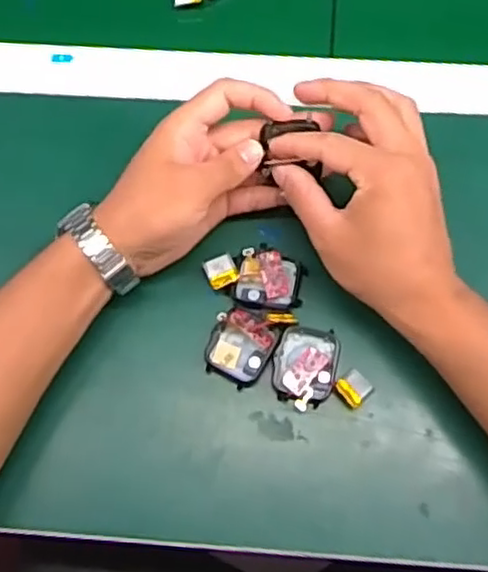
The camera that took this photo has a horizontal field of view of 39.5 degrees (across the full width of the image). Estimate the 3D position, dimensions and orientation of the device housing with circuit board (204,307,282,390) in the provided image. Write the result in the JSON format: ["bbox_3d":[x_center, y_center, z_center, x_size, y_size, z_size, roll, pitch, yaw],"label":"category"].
[{"bbox_3d":[-0.002,0.038,0.428,0.038,0.016,0.044,25,75,9],"label":"device housing with circuit board"}]

